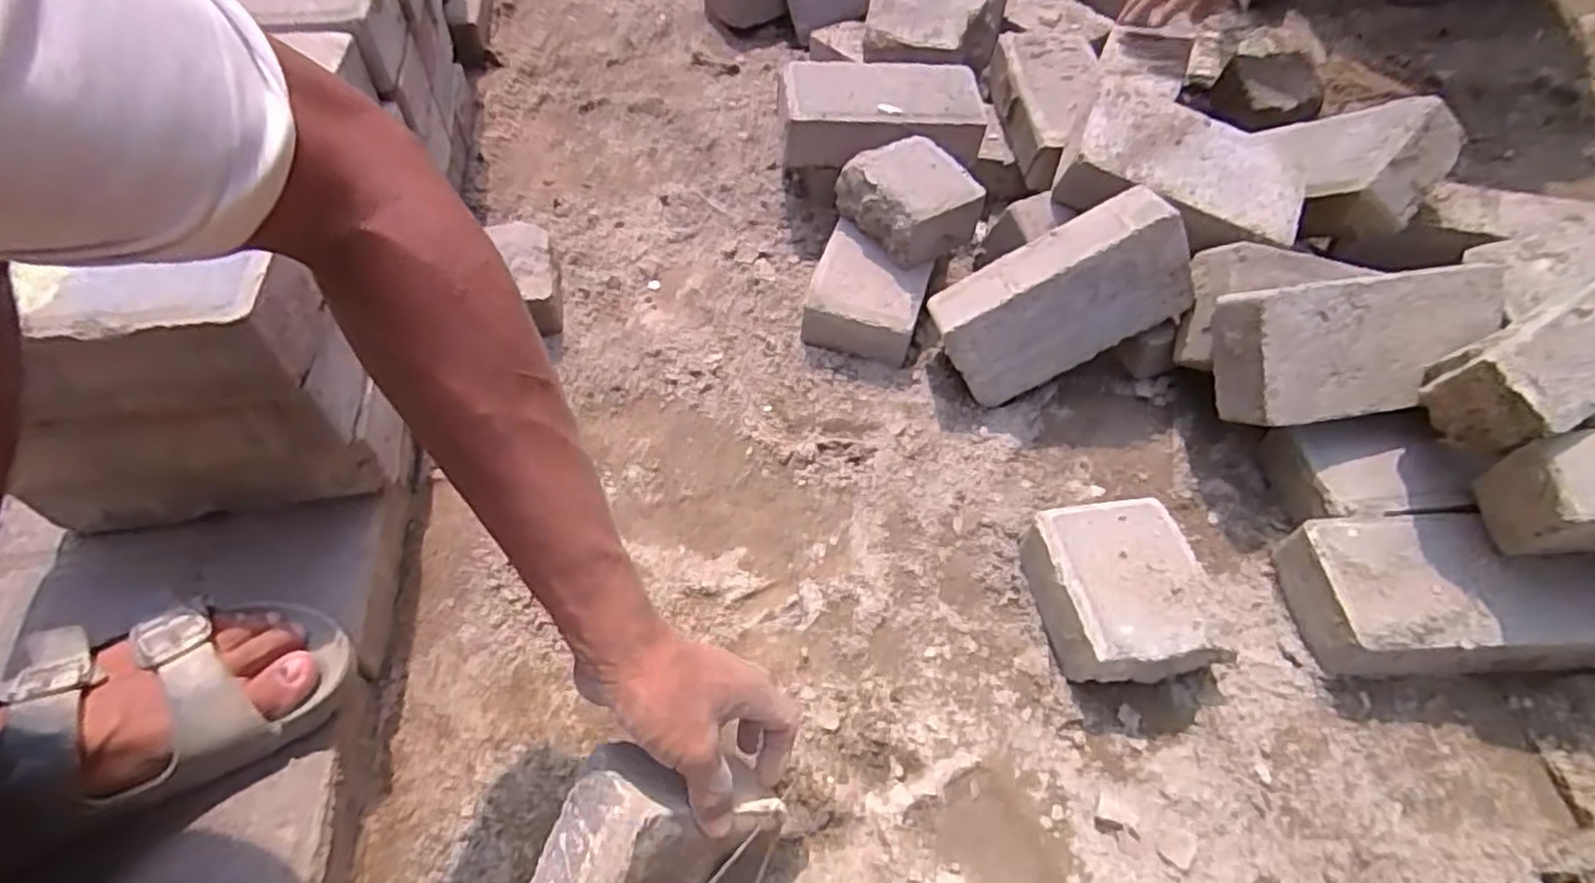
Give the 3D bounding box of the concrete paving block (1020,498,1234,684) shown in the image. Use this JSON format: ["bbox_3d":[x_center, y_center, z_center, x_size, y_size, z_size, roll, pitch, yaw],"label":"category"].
[{"bbox_3d":[0.235,0.113,0.560,0.112,0.065,0.129,-4,54,-5],"label":"concrete paving block"}]

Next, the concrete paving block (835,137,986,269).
[{"bbox_3d":[0.113,-0.235,0.738,0.097,0.073,0.121,-32,60,-23],"label":"concrete paving block"}]

